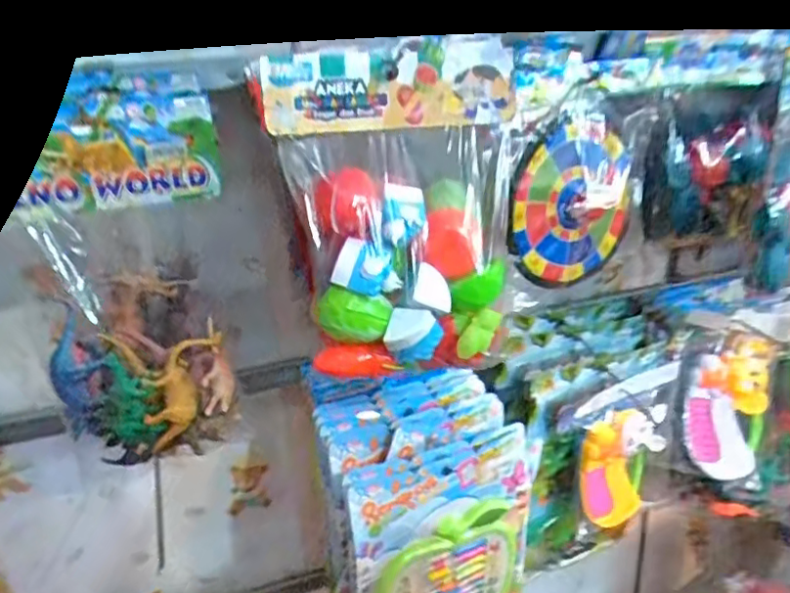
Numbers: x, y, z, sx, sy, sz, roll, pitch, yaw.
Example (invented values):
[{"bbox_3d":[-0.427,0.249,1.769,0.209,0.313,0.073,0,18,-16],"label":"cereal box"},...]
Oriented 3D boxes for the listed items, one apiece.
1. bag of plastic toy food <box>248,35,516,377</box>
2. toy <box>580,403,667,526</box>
[{"bbox_3d":[0.006,-0.073,0.523,0.203,0.256,0.086,-7,23,-9],"label":"bag of plastic toy food"},{"bbox_3d":[0.307,0.239,0.856,0.116,0.202,0.045,-9,23,-14],"label":"toy"}]

